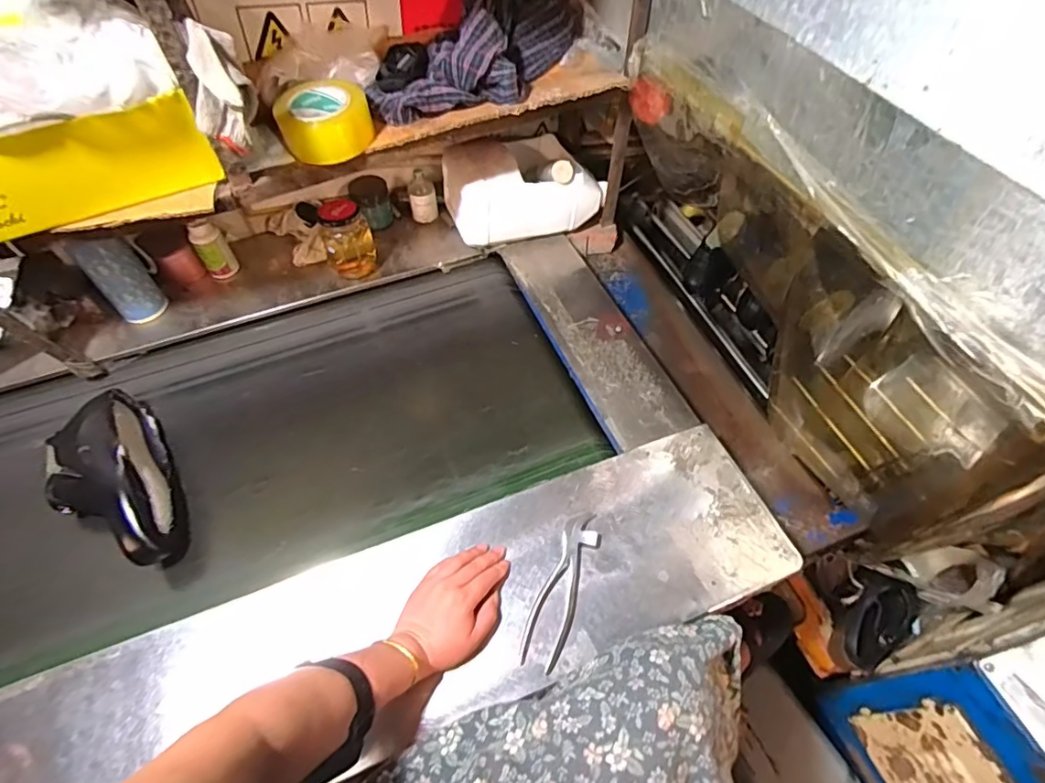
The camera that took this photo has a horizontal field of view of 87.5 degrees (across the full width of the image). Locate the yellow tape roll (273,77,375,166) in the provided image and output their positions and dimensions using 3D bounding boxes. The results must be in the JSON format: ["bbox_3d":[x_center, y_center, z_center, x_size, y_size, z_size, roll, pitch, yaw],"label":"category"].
[{"bbox_3d":[-0.269,-0.375,0.745,0.119,0.057,0.127,-15,57,-9],"label":"yellow tape roll"}]

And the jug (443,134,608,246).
[{"bbox_3d":[-0.009,-0.382,1.016,0.261,0.136,0.195,-22,59,-14],"label":"jug"}]

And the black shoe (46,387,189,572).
[{"bbox_3d":[-0.542,0.116,0.707,0.132,0.091,0.267,-29,60,-18],"label":"black shoe"}]

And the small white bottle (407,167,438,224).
[{"bbox_3d":[-0.189,-0.367,1.037,0.050,0.089,0.043,-9,56,-6],"label":"small white bottle"}]

